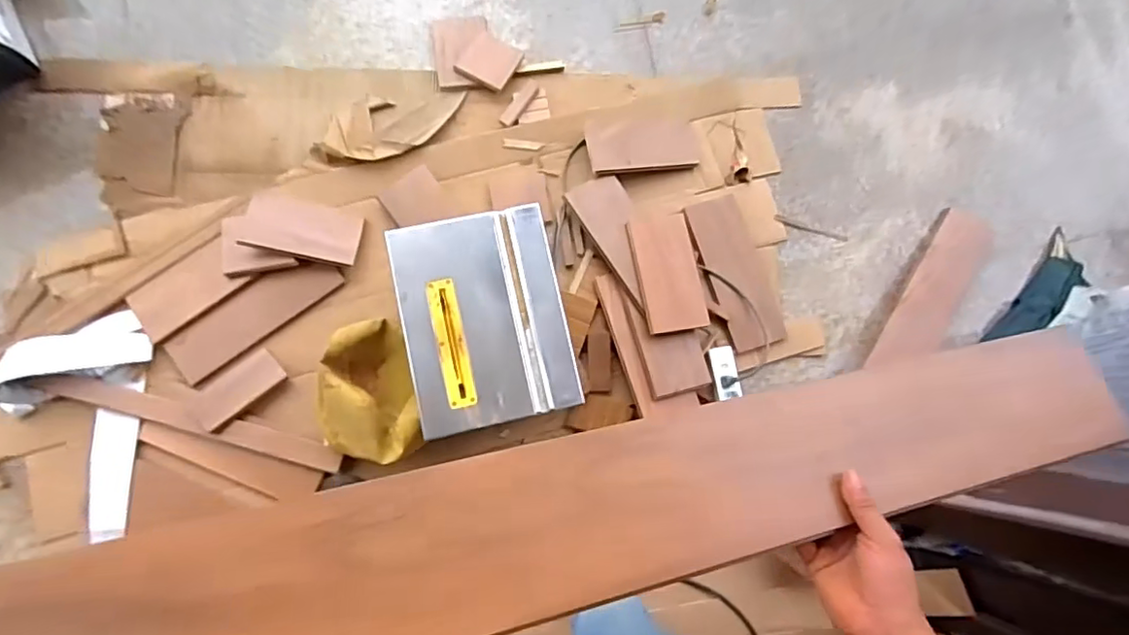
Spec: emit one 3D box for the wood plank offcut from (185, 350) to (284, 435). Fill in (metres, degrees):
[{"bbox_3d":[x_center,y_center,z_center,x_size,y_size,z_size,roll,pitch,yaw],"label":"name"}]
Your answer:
[{"bbox_3d":[-0.707,0.155,1.274,0.198,0.016,0.091,-41,88,-9],"label":"wood plank offcut"}]

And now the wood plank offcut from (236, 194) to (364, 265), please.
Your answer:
[{"bbox_3d":[-0.578,-0.196,1.312,0.237,0.011,0.120,11,85,-11],"label":"wood plank offcut"}]

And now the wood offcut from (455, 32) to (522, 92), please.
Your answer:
[{"bbox_3d":[-0.180,-0.620,1.428,0.124,0.014,0.129,30,81,-1],"label":"wood offcut"}]

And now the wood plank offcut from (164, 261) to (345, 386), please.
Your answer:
[{"bbox_3d":[-0.680,-0.011,1.297,0.378,0.014,0.116,-37,87,-9],"label":"wood plank offcut"}]

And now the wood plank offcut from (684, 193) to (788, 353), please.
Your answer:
[{"bbox_3d":[0.414,-0.111,1.420,0.139,0.016,0.370,-20,85,-8],"label":"wood plank offcut"}]

